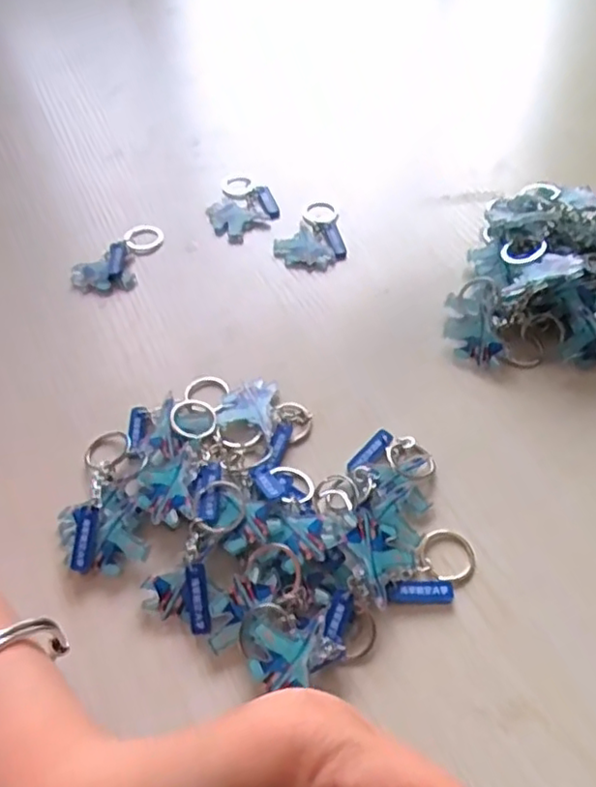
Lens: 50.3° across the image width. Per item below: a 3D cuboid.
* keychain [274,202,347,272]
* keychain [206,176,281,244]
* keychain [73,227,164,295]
[{"bbox_3d":[0.007,-0.110,0.435,0.046,0.009,0.064,-4,52,-2],"label":"keychain"},{"bbox_3d":[-0.045,-0.136,0.457,0.051,0.008,0.057,-36,59,-24],"label":"keychain"},{"bbox_3d":[-0.116,-0.091,0.423,0.037,0.015,0.070,28,58,22],"label":"keychain"}]

